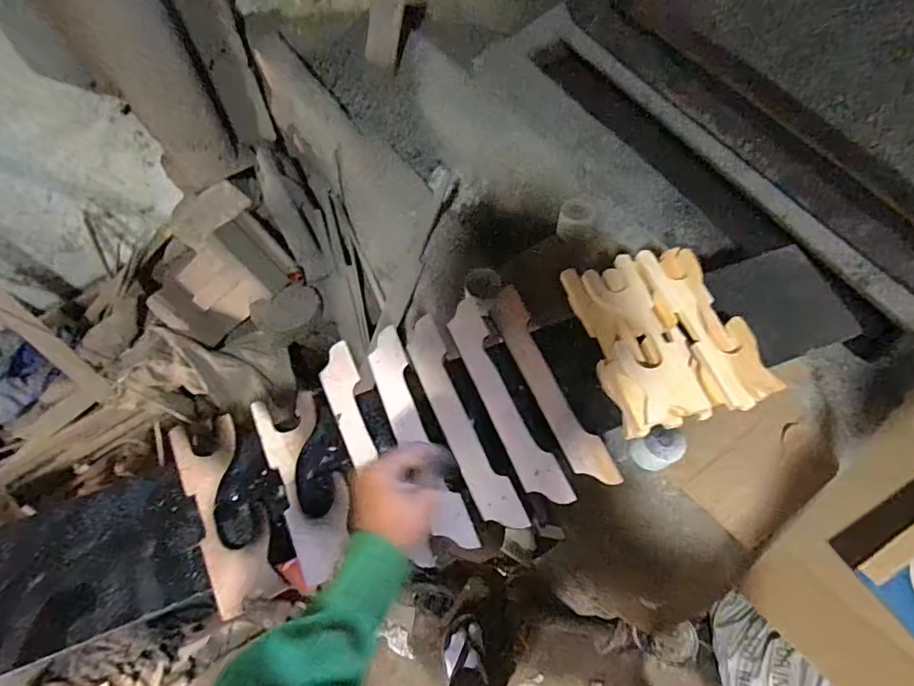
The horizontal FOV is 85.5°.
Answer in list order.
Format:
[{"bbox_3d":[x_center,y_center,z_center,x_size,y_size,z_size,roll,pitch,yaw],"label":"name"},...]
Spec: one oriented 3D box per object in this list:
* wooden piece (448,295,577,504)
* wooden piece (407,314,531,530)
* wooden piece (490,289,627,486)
[{"bbox_3d":[0.057,0.067,0.631,0.052,0.015,0.290,-22,68,-8],"label":"wooden piece"},{"bbox_3d":[0.002,0.093,0.613,0.050,0.012,0.285,-22,68,-9],"label":"wooden piece"},{"bbox_3d":[0.117,0.052,0.638,0.050,0.011,0.283,-23,68,-9],"label":"wooden piece"}]

